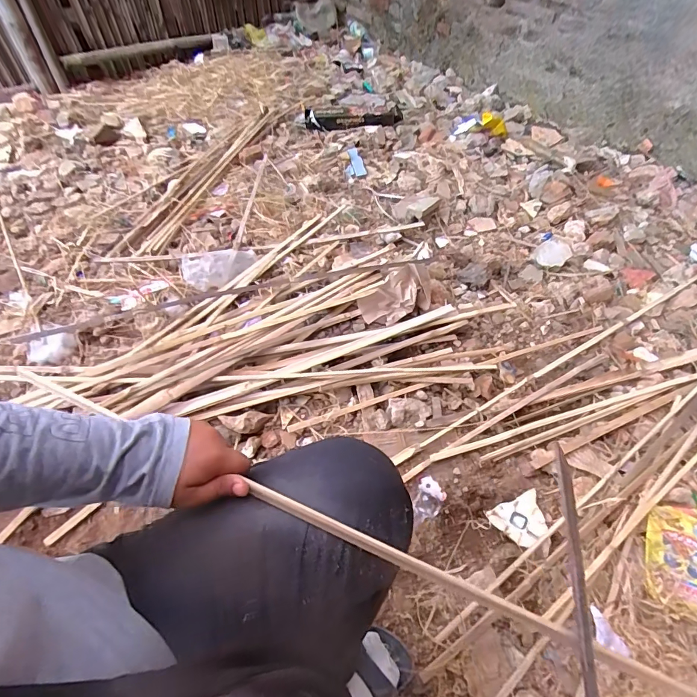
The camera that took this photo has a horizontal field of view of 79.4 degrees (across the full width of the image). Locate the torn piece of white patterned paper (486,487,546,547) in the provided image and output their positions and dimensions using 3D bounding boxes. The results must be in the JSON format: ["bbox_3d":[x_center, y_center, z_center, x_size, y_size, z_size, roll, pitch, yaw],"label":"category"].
[{"bbox_3d":[0.320,0.321,0.778,0.104,0.015,0.081,-16,56,-15],"label":"torn piece of white patterned paper"}]

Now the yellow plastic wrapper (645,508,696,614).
[{"bbox_3d":[0.572,0.362,0.714,0.118,0.015,0.160,19,54,11],"label":"yellow plastic wrapper"}]

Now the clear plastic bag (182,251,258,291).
[{"bbox_3d":[-0.328,-0.207,1.082,0.186,0.057,0.134,-12,55,-12],"label":"clear plastic bag"}]

